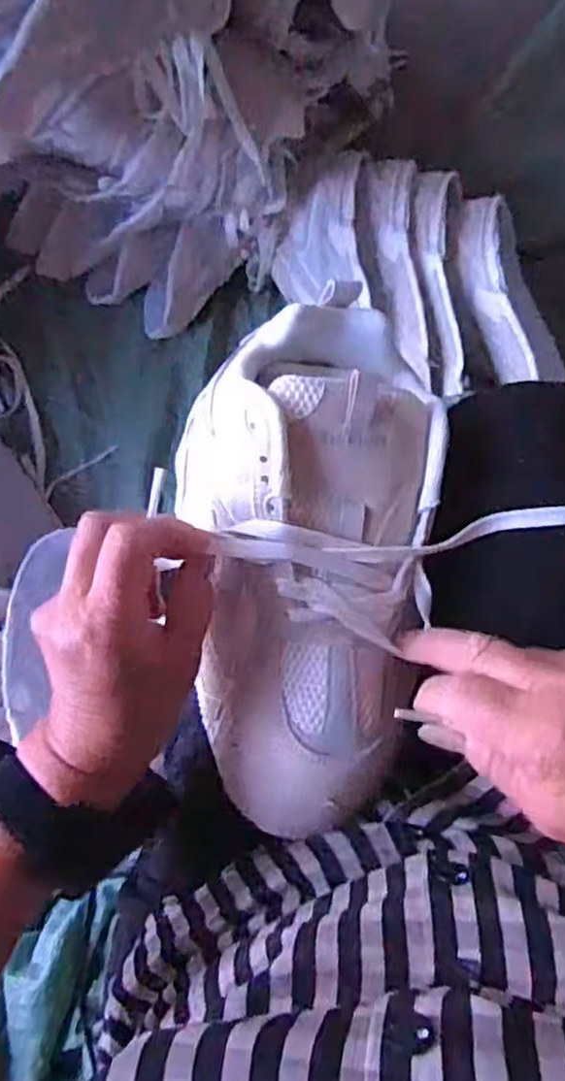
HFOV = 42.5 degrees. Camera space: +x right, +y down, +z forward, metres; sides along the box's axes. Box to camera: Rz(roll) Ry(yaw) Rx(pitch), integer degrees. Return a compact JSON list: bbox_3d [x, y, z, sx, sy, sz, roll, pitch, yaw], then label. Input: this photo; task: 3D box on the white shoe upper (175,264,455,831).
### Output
[{"bbox_3d":[0.007,0.013,0.354,0.124,0.066,0.253,4,93,8],"label":"white shoe upper"}]

